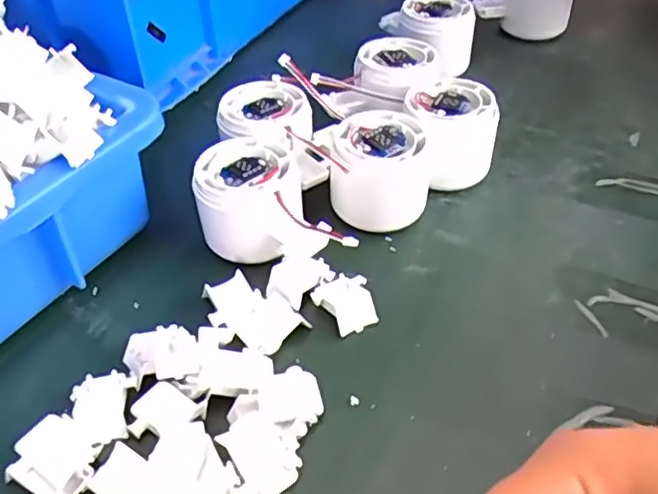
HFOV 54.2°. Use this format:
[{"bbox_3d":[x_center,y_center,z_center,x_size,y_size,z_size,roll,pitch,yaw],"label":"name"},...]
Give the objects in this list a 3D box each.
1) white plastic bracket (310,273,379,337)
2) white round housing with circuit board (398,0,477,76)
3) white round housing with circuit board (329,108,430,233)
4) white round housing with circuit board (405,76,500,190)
[{"bbox_3d":[0.010,0.028,0.336,0.028,0.008,0.033,-24,49,-23],"label":"white plastic bracket"},{"bbox_3d":[0.084,-0.168,0.508,0.046,0.050,0.050,0,44,0],"label":"white round housing with circuit board"},{"bbox_3d":[0.031,-0.044,0.381,0.058,0.051,0.055,0,44,0],"label":"white round housing with circuit board"},{"bbox_3d":[0.076,-0.068,0.405,0.056,0.054,0.060,0,44,0],"label":"white round housing with circuit board"}]

